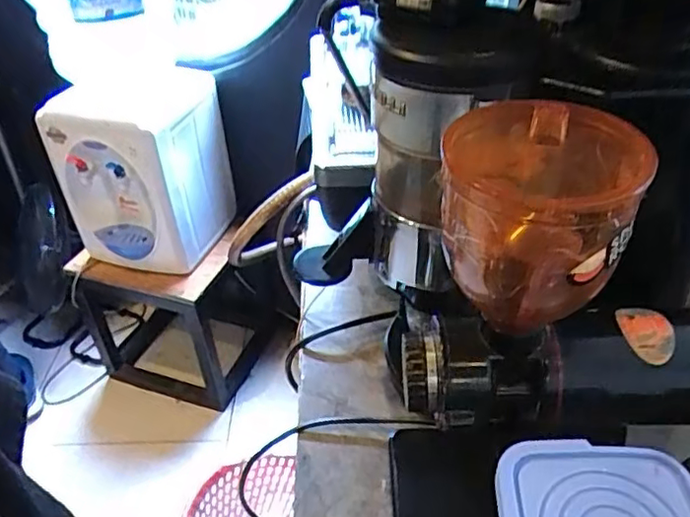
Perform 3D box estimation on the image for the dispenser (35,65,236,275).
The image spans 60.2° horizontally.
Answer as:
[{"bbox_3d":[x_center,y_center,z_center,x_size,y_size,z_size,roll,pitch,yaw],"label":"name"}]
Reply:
[{"bbox_3d":[-0.479,-0.218,1.451,0.299,0.432,0.281,9,40,13],"label":"dispenser"}]

